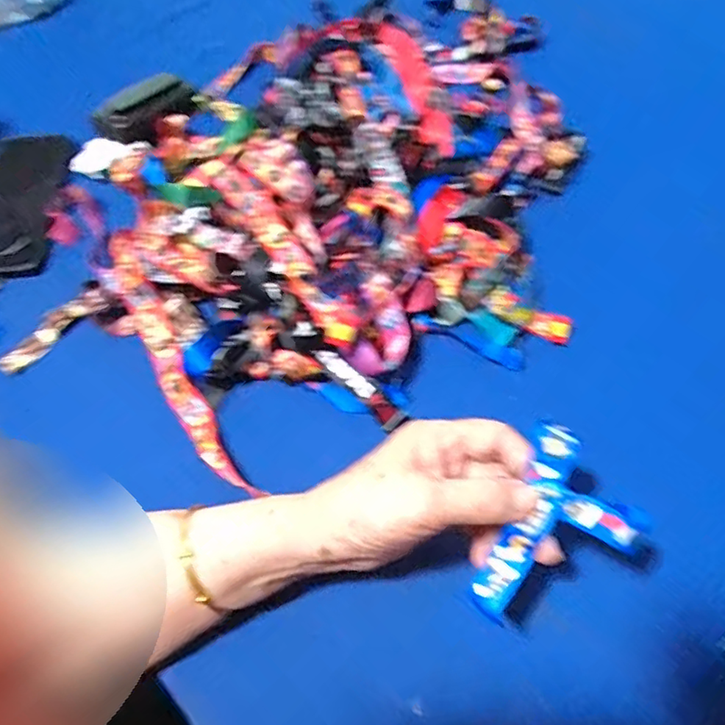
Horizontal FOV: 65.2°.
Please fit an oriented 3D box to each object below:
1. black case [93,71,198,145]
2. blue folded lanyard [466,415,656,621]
[{"bbox_3d":[-0.205,-0.246,0.549,0.102,0.032,0.040,-35,67,-13],"label":"black case"},{"bbox_3d":[0.094,0.085,0.317,0.096,0.020,0.074,-32,65,12],"label":"blue folded lanyard"}]

